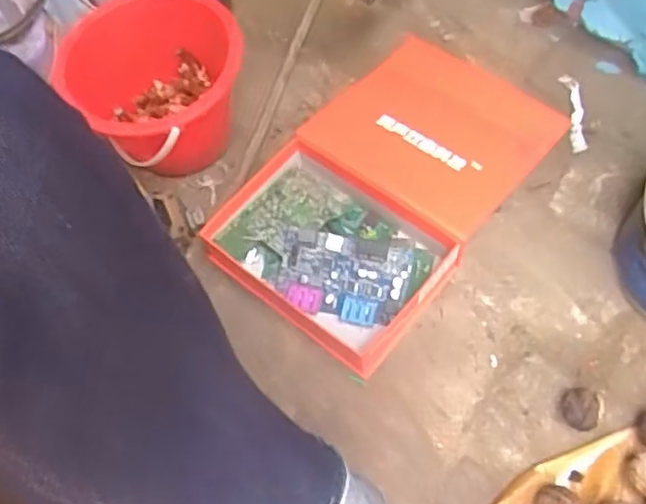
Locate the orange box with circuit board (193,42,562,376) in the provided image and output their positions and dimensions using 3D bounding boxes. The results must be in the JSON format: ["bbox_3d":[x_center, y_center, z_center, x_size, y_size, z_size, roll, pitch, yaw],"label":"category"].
[{"bbox_3d":[0.060,-0.068,0.694,0.223,0.074,0.334,33,68,24],"label":"orange box with circuit board"}]

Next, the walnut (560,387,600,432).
[{"bbox_3d":[0.219,0.135,0.580,0.029,0.028,0.033,12,61,14],"label":"walnut"}]

